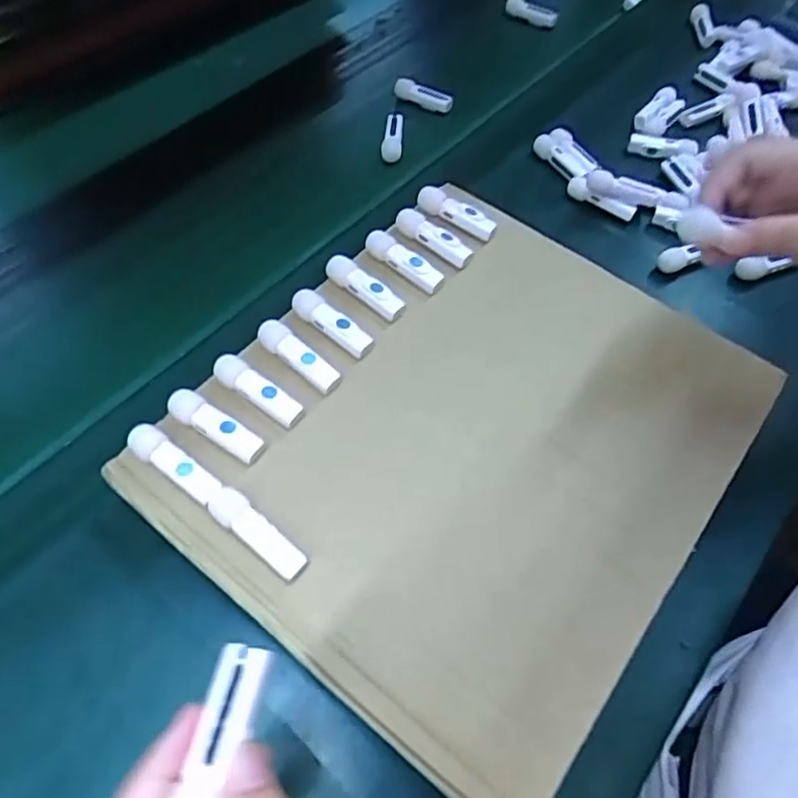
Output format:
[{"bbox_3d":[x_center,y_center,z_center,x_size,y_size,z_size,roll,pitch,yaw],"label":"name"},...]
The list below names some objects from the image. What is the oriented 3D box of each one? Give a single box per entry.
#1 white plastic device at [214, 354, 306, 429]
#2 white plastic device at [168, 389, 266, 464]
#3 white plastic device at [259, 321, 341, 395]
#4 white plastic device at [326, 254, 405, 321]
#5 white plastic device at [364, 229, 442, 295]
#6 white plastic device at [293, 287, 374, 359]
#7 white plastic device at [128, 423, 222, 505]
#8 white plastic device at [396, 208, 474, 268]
[{"bbox_3d":[-0.089,-0.005,0.398,0.064,0.012,0.020,33,62,20],"label":"white plastic device"},{"bbox_3d":[-0.112,0.016,0.382,0.064,0.010,0.021,30,61,19],"label":"white plastic device"},{"bbox_3d":[-0.065,-0.028,0.412,0.062,0.014,0.020,39,64,23],"label":"white plastic device"},{"bbox_3d":[-0.024,-0.080,0.445,0.064,0.013,0.019,38,64,22],"label":"white plastic device"},{"bbox_3d":[0.004,-0.100,0.459,0.020,0.013,0.064,-38,64,-23],"label":"white plastic device"},{"bbox_3d":[-0.046,-0.052,0.428,0.064,0.013,0.020,38,64,23],"label":"white plastic device"},{"bbox_3d":[-0.132,0.037,0.366,0.063,0.009,0.019,33,62,20],"label":"white plastic device"},{"bbox_3d":[0.025,-0.122,0.474,0.065,0.013,0.019,34,63,21],"label":"white plastic device"}]

